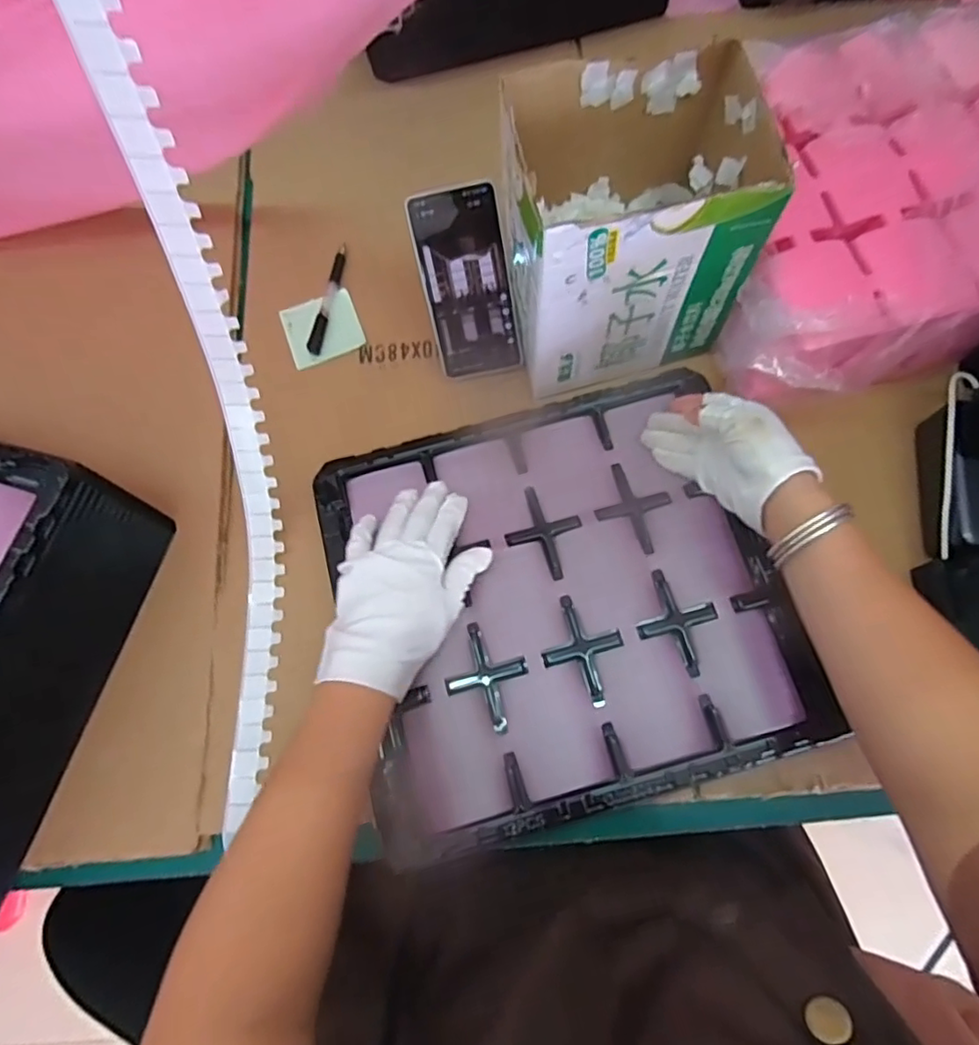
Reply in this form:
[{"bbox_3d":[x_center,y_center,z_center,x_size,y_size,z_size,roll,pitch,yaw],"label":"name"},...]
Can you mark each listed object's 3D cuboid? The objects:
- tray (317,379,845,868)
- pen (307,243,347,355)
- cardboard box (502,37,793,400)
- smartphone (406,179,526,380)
[{"bbox_3d":[0.057,0.058,0.505,0.352,0.026,0.334,-15,73,-4],"label":"tray"},{"bbox_3d":[-0.169,-0.237,0.629,0.014,0.006,0.131,10,73,4],"label":"pen"},{"bbox_3d":[0.111,-0.241,0.510,0.184,0.188,0.163,-9,73,-2],"label":"cardboard box"},{"bbox_3d":[-0.018,-0.211,0.546,0.078,0.165,0.008,-10,35,4],"label":"smartphone"}]

